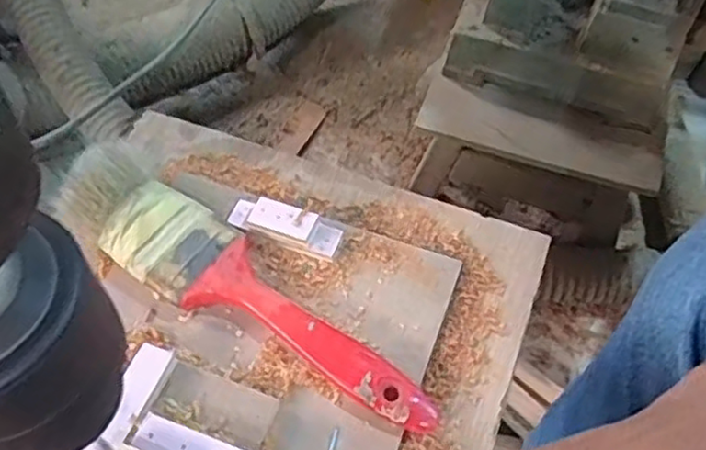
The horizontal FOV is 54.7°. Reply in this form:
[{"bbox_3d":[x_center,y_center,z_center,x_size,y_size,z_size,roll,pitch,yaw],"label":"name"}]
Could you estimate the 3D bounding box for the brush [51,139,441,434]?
[{"bbox_3d":[-0.052,0.027,0.321,0.209,0.028,0.048,30,59,18],"label":"brush"}]

